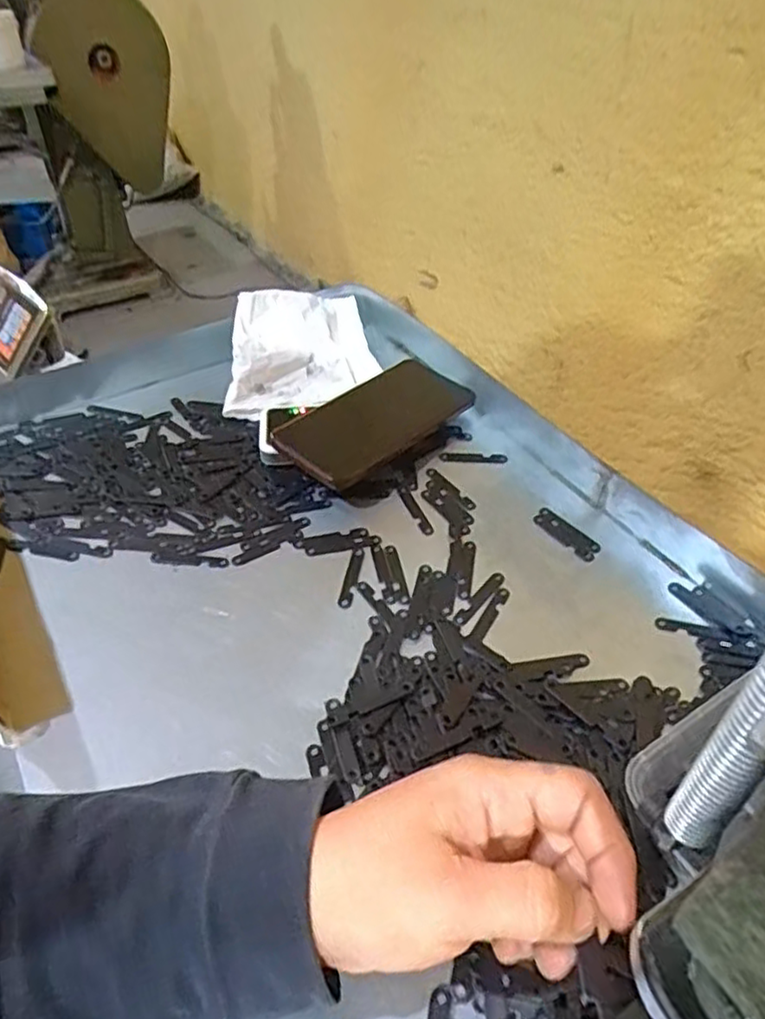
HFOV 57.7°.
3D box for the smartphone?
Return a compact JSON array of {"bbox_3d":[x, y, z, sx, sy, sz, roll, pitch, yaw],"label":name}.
[{"bbox_3d":[-0.008,-0.072,0.541,0.157,0.015,0.078,-34,58,-28],"label":"smartphone"}]

